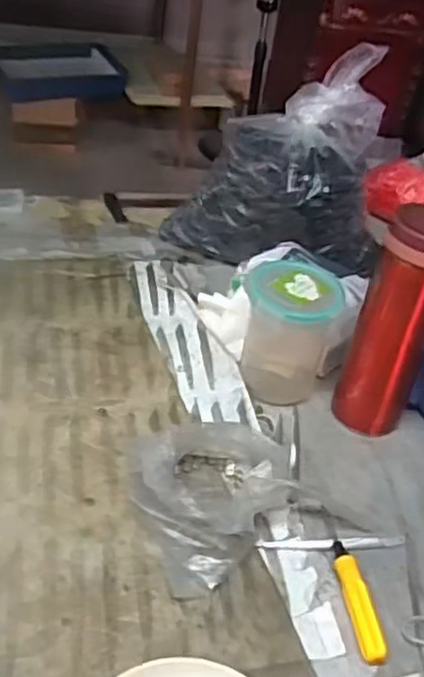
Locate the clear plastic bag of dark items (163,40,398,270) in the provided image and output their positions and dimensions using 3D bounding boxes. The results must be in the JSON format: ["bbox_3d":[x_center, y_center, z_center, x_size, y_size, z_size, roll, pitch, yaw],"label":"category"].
[{"bbox_3d":[0.078,-0.175,0.755,0.195,0.213,0.154,30,40,25],"label":"clear plastic bag of dark items"}]

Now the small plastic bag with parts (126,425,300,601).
[{"bbox_3d":[0.002,0.105,0.496,0.115,0.046,0.138,4,36,-10],"label":"small plastic bag with parts"}]

